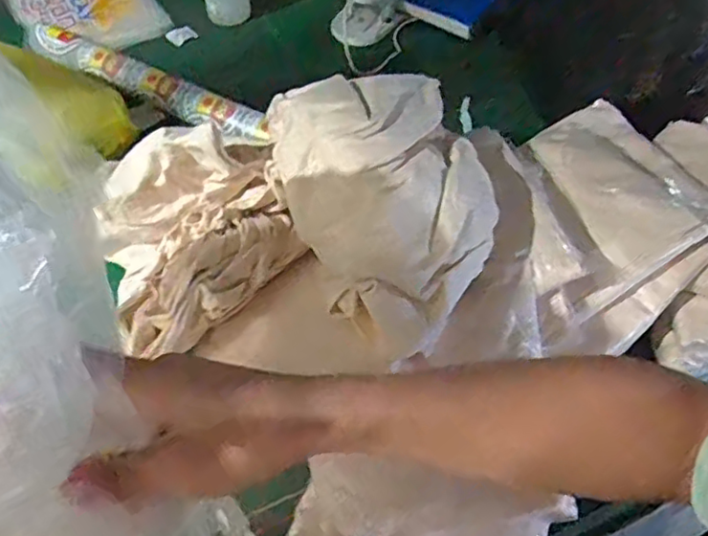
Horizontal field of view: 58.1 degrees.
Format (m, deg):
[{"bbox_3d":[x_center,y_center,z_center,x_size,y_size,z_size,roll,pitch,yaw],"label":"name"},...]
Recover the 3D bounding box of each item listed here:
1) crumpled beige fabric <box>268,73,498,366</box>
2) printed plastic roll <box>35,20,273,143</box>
[{"bbox_3d":[0.032,-0.068,0.536,0.162,0.087,0.251,-14,56,-12],"label":"crumpled beige fabric"},{"bbox_3d":[-0.278,-0.245,0.838,0.379,0.039,0.048,26,57,15],"label":"printed plastic roll"}]

